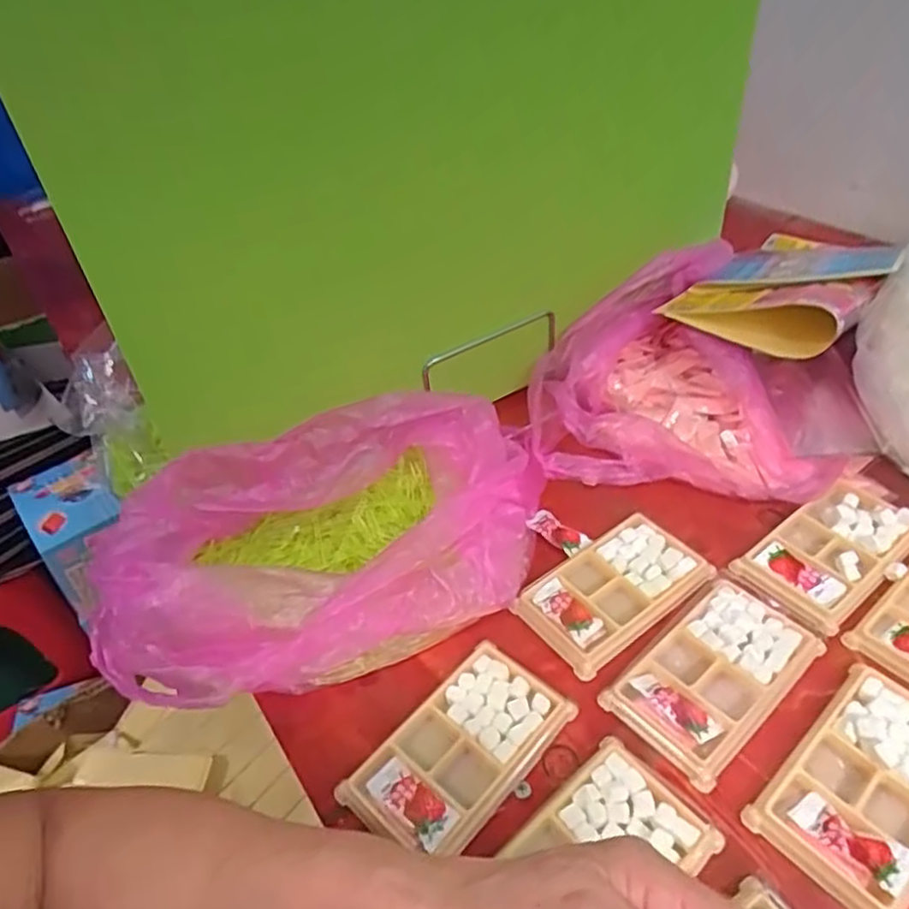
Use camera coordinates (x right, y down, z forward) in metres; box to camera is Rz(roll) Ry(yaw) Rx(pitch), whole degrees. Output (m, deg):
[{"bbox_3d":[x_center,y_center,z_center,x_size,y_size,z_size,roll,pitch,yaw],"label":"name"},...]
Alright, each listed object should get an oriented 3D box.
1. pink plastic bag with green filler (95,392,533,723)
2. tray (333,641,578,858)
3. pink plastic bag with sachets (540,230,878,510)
[{"bbox_3d":[-0.097,0.061,0.510,0.351,0.086,0.188,-20,42,-15],"label":"pink plastic bag with green filler"},{"bbox_3d":[0.004,0.183,0.419,0.076,0.011,0.135,29,52,35],"label":"tray"},{"bbox_3d":[0.225,-0.072,0.631,0.297,0.116,0.262,3,42,12],"label":"pink plastic bag with sachets"}]

